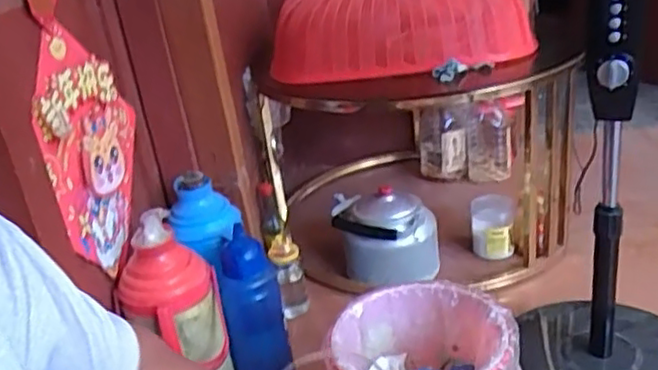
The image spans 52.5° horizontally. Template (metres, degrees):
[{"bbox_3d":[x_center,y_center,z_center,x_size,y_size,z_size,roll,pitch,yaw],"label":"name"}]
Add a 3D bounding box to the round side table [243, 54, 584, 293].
[{"bbox_3d":[0.197,-0.105,1.665,0.713,0.480,0.727,-7,24,2],"label":"round side table"}]

